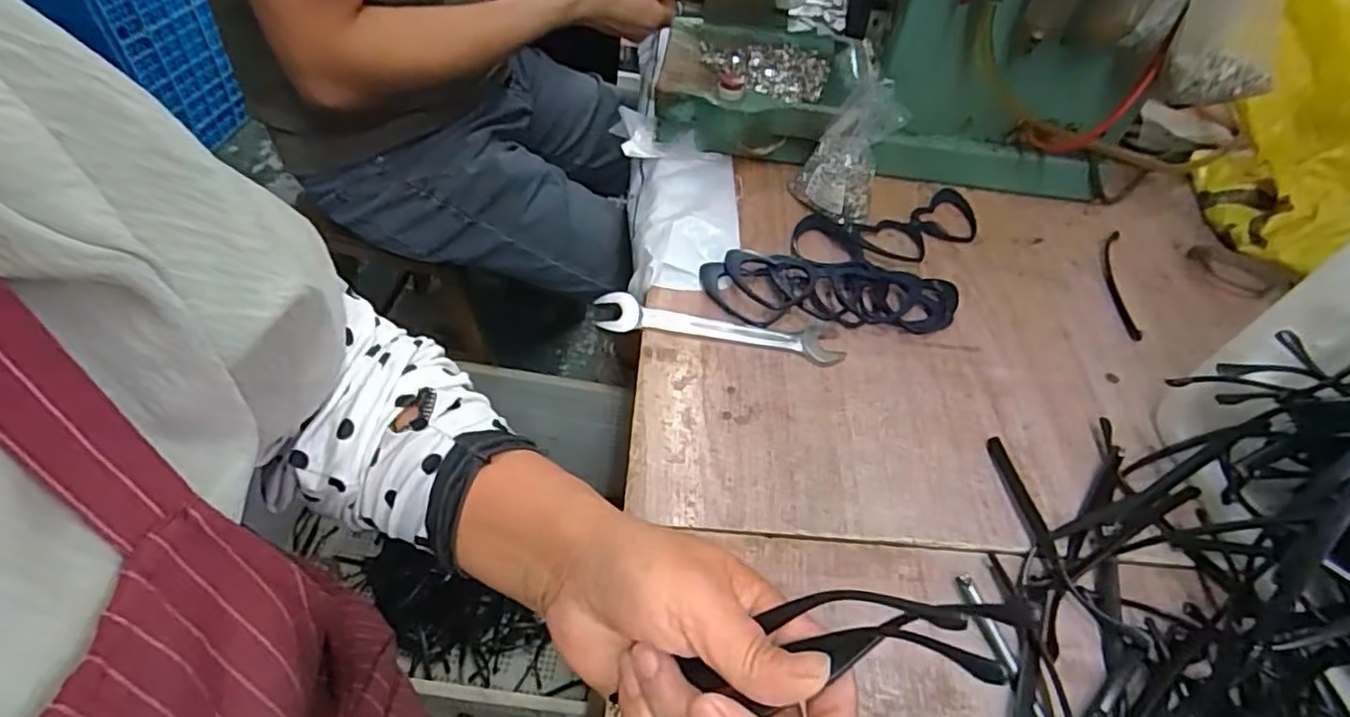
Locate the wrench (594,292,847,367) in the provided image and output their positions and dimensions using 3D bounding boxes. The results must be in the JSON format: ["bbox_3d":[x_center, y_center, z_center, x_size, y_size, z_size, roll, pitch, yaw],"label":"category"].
[{"bbox_3d":[0.031,-0.020,0.478,0.178,0.006,0.033,11,50,3],"label":"wrench"}]

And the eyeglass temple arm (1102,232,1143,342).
[{"bbox_3d":[0.375,-0.067,0.556,0.018,0.006,0.140,18,51,8],"label":"eyeglass temple arm"}]

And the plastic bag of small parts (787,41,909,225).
[{"bbox_3d":[0.146,-0.180,0.558,0.072,0.126,0.048,19,10,9],"label":"plastic bag of small parts"}]

